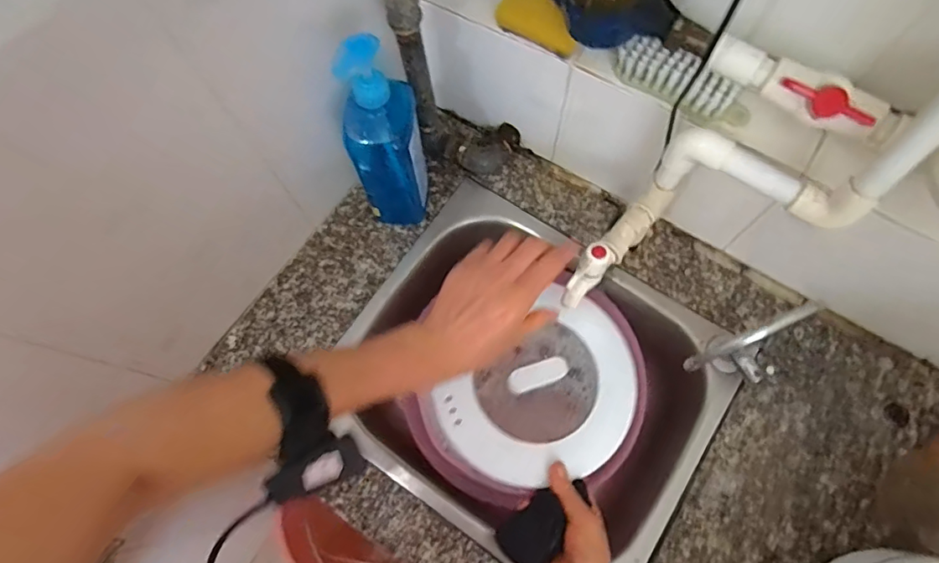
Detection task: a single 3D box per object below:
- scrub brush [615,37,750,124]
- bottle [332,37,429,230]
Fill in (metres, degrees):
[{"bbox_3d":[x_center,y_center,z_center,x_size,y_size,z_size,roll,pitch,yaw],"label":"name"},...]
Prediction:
[{"bbox_3d":[0.210,-0.196,0.511,0.138,0.041,0.035,31,75,12],"label":"scrub brush"},{"bbox_3d":[-0.094,-0.160,0.581,0.074,0.271,0.083,-6,71,0],"label":"bottle"}]

